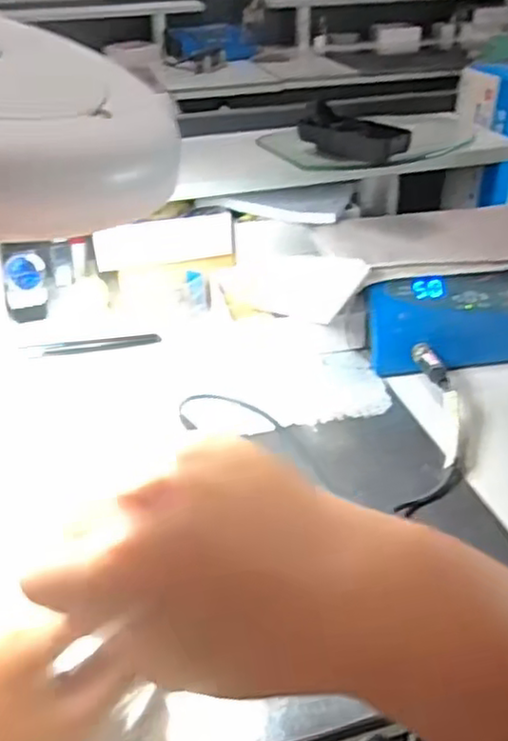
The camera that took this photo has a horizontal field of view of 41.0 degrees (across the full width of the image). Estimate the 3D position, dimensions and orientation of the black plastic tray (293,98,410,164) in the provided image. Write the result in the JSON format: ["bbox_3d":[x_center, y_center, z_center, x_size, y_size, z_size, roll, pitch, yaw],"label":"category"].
[{"bbox_3d":[0.099,-0.226,0.649,0.112,0.036,0.048,25,43,35],"label":"black plastic tray"}]

